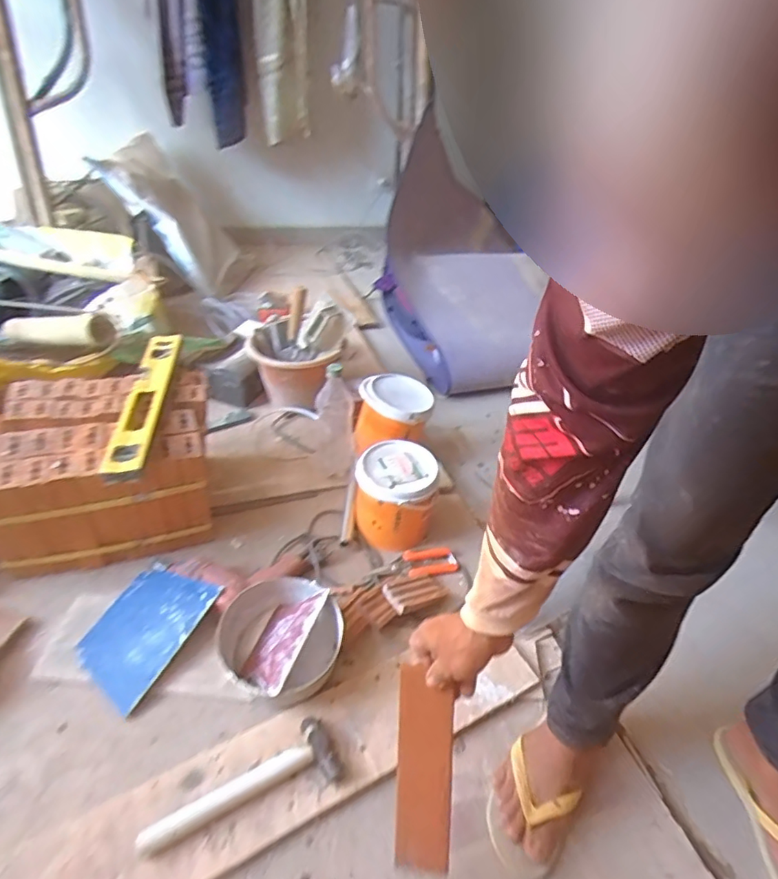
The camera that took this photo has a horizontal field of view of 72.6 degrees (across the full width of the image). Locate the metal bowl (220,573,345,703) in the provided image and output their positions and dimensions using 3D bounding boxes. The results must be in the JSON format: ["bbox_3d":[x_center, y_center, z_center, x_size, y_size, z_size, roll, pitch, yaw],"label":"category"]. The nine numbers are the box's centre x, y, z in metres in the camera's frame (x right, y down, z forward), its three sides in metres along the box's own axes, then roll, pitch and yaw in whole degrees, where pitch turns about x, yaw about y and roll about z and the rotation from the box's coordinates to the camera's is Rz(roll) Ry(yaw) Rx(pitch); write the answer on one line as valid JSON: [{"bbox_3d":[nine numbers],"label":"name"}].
[{"bbox_3d":[-0.173,0.321,0.844,0.180,0.090,0.187,5,39,-4],"label":"metal bowl"}]

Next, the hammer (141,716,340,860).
[{"bbox_3d":[-0.183,0.472,0.691,0.250,0.032,0.088,-22,47,-32],"label":"hammer"}]

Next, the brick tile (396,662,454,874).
[{"bbox_3d":[0.038,0.368,0.593,0.063,0.219,0.017,-1,-2,-11],"label":"brick tile"}]

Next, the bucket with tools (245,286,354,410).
[{"bbox_3d":[-0.234,-0.225,1.364,0.238,0.286,0.205,-2,39,-12],"label":"bucket with tools"}]

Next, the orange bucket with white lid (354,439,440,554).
[{"bbox_3d":[0.010,0.114,1.079,0.157,0.160,0.159,9,38,2],"label":"orange bucket with white lid"}]

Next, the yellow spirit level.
[{"bbox_3d":[-0.445,-0.074,0.968,0.068,0.031,0.414,0,39,-10],"label":"yellow spirit level"}]

